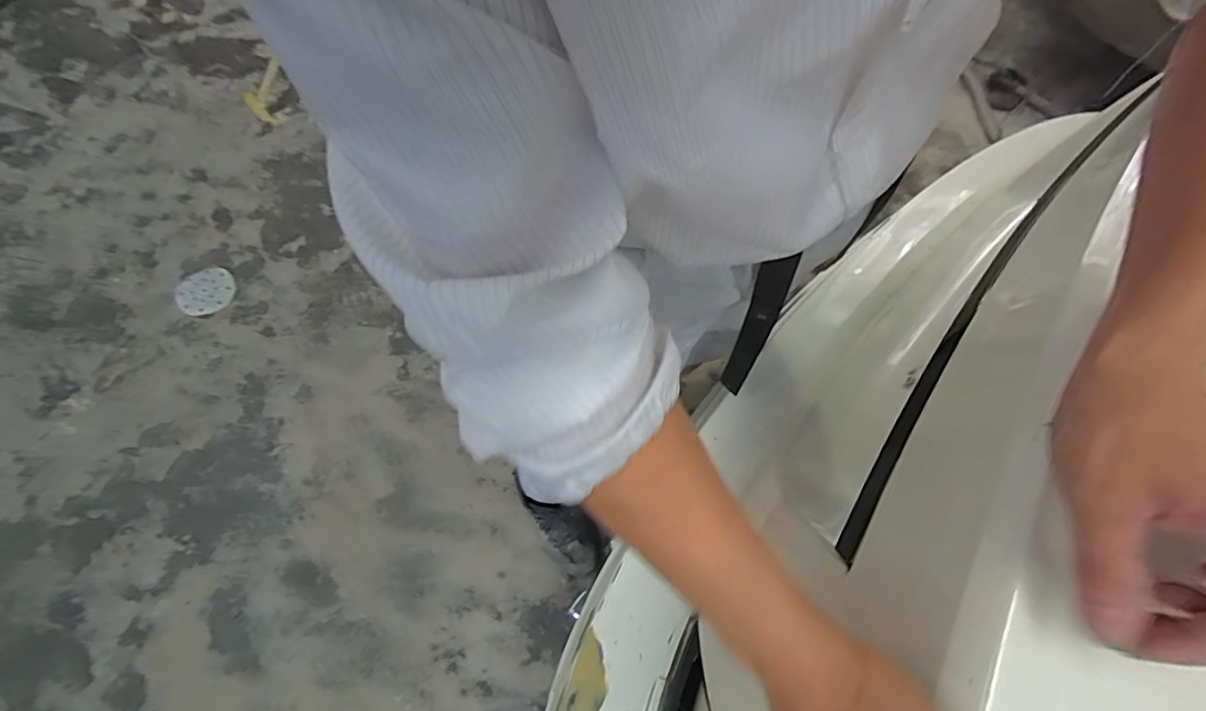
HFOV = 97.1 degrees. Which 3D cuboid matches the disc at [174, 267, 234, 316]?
[{"bbox_3d":[-1.035,-0.169,1.386,0.154,0.011,0.137,15,65,14],"label":"disc"}]

